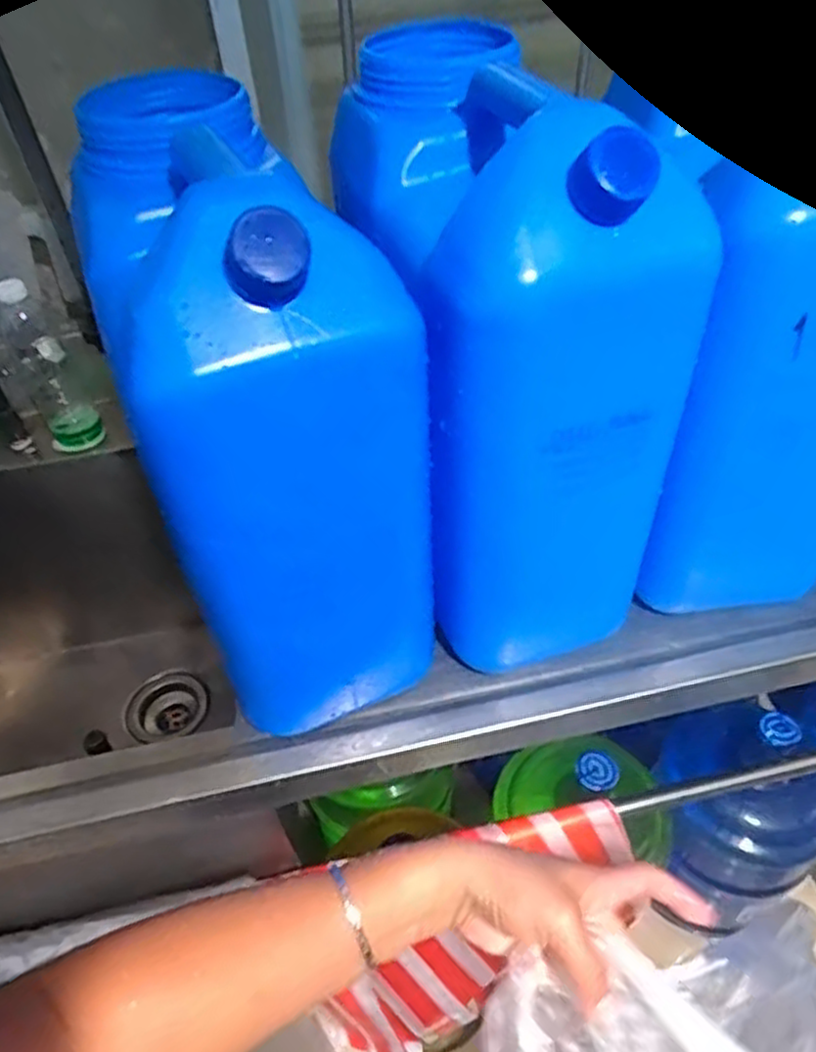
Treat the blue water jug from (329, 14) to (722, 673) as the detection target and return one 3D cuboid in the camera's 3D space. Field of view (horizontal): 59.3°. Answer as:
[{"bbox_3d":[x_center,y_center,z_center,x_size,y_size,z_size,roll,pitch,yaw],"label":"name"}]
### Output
[{"bbox_3d":[0.074,-0.117,0.565,0.185,0.401,0.264,-11,44,-7],"label":"blue water jug"}]

